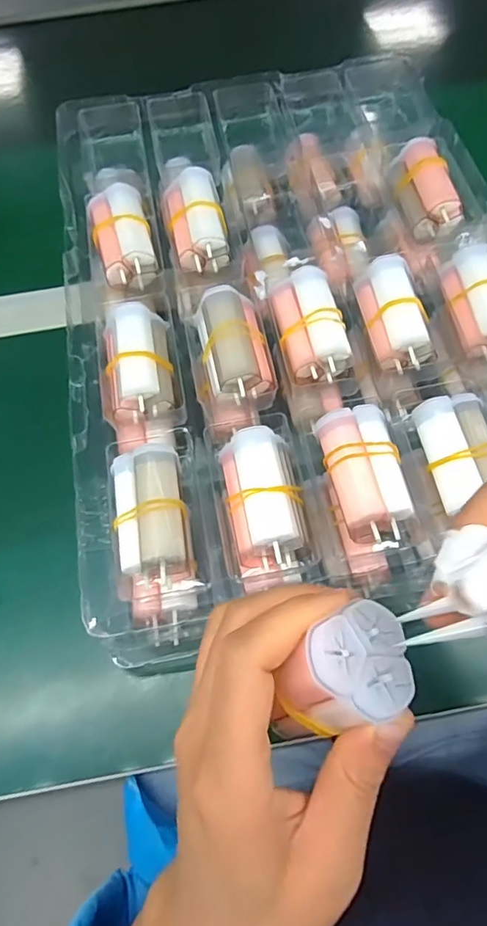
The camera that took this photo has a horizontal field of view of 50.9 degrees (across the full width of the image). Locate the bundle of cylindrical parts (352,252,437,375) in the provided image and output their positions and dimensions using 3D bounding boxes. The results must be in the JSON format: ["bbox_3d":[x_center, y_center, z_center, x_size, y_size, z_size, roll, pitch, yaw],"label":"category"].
[{"bbox_3d":[0.089,-0.089,0.302,0.033,0.026,0.066,-14,66,-3],"label":"bundle of cylindrical parts"}]

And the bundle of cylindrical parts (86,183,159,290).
[{"bbox_3d":[-0.078,-0.147,0.328,0.035,0.019,0.067,-16,79,-4],"label":"bundle of cylindrical parts"}]

